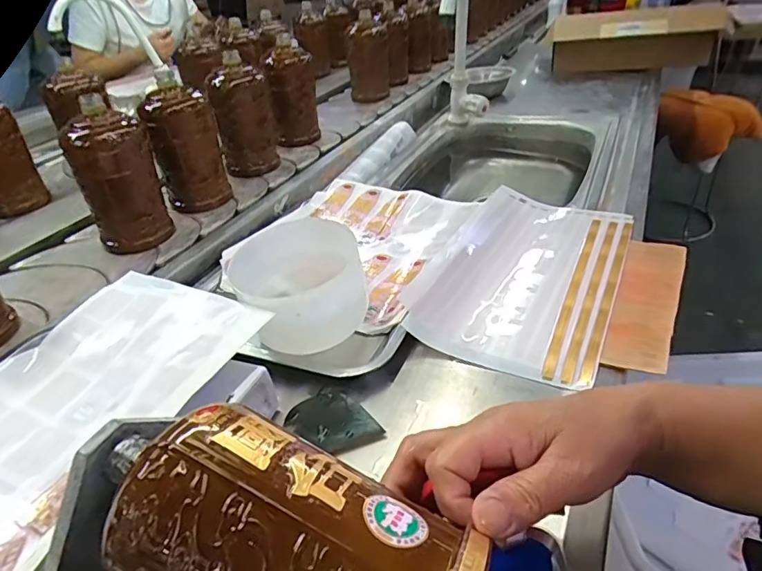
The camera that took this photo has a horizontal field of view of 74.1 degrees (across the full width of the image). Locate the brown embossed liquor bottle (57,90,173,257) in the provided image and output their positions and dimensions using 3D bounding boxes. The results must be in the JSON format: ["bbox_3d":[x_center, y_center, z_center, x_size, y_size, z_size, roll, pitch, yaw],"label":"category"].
[{"bbox_3d":[-0.327,-0.132,0.627,0.067,0.166,0.078,10,37,19],"label":"brown embossed liquor bottle"}]

